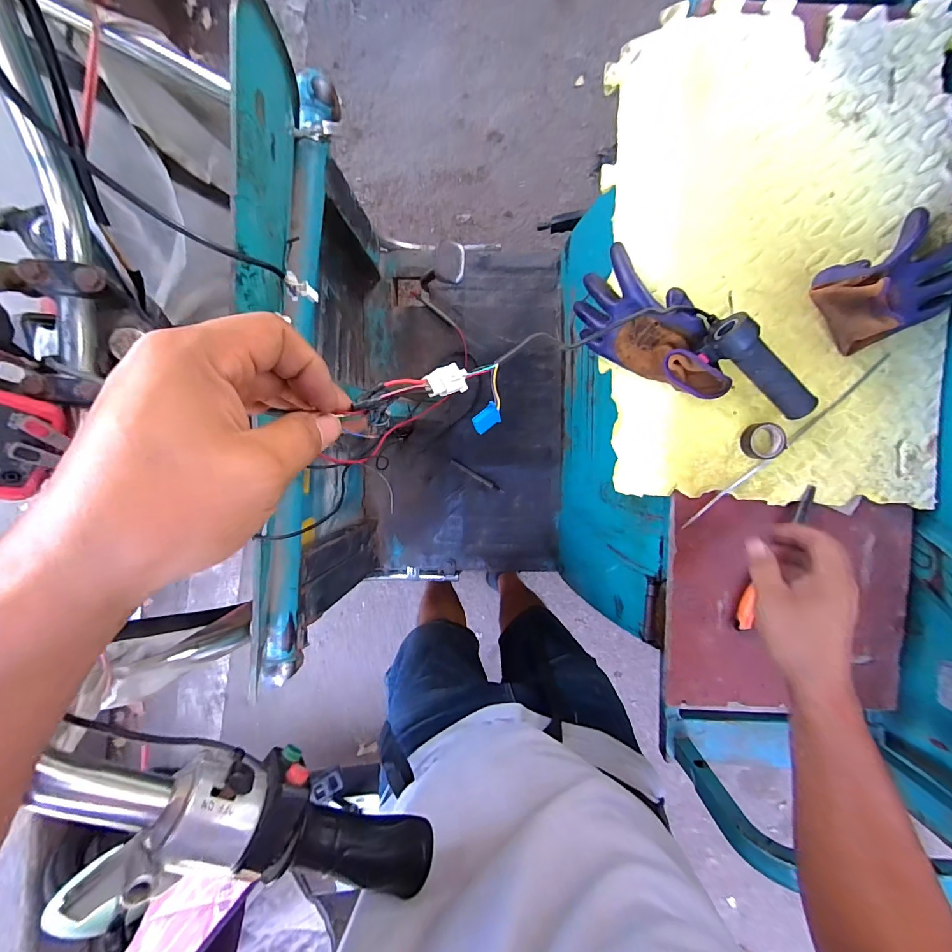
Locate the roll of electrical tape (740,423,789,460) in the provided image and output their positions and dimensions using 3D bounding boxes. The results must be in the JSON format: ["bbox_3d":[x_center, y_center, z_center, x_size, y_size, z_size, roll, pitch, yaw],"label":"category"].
[{"bbox_3d":[0.353,-0.042,0.504,0.050,0.020,0.044,1,97,-2],"label":"roll of electrical tape"}]

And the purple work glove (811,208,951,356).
[{"bbox_3d":[0.487,-0.223,0.472,0.172,0.066,0.109,-34,97,3],"label":"purple work glove"}]

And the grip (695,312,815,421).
[{"bbox_3d":[0.333,-0.123,0.482,0.143,0.055,0.052,33,95,-5],"label":"grip"}]

